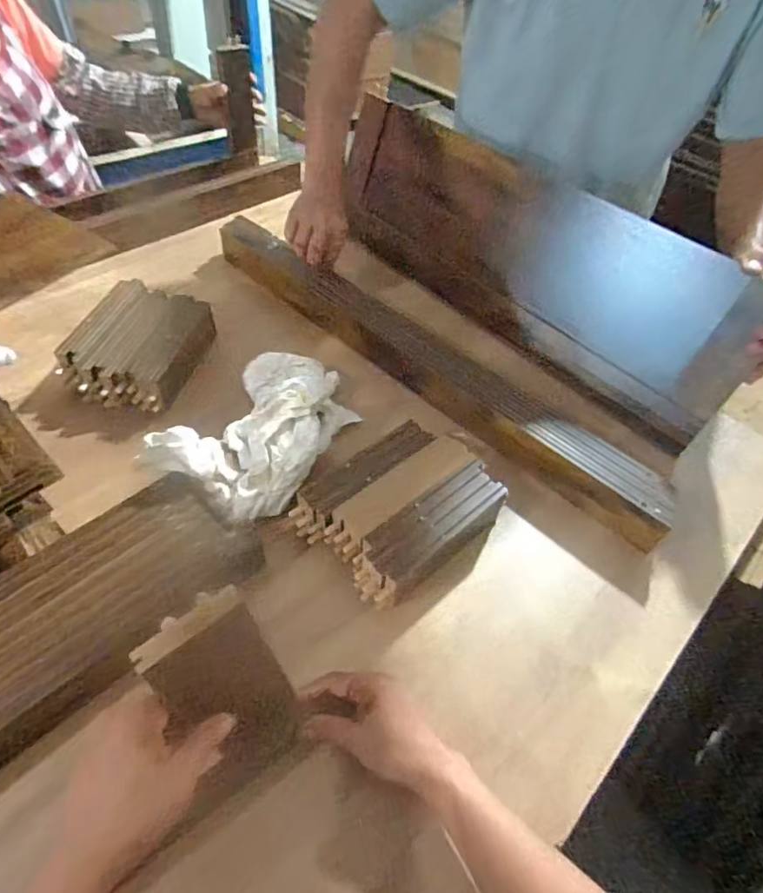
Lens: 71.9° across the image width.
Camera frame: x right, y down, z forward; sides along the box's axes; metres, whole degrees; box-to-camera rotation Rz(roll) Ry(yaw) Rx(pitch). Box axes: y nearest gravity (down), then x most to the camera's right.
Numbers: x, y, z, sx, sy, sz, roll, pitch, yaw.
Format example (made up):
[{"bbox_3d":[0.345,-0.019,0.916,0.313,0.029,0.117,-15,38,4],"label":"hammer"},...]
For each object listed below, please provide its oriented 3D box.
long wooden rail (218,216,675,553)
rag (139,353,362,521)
[{"bbox_3d":[0.038,-0.148,0.790,0.827,0.063,0.075,39,57,24],"label":"long wooden rail"},{"bbox_3d":[-0.142,-0.036,0.650,0.160,0.088,0.274,22,52,12],"label":"rag"}]

